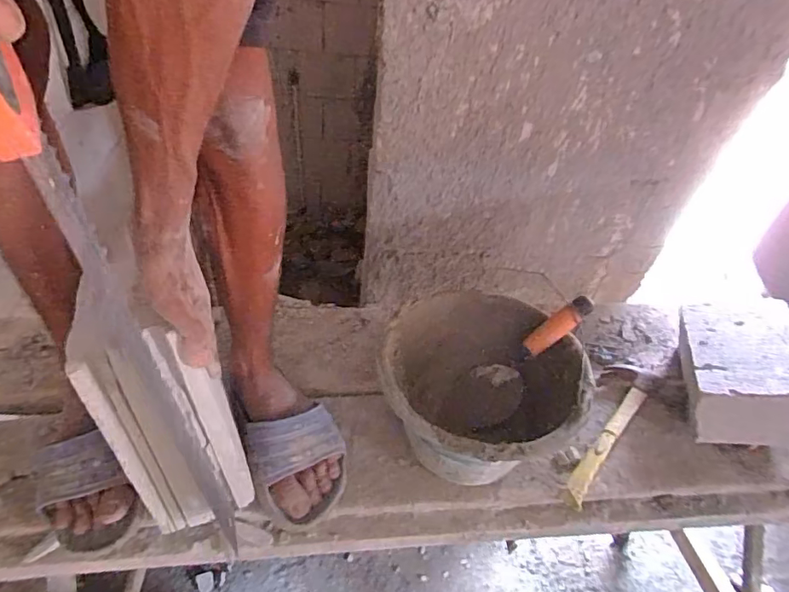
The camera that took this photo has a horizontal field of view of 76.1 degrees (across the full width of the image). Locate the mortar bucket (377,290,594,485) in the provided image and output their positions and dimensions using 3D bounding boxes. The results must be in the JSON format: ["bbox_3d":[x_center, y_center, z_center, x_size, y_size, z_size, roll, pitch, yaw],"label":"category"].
[{"bbox_3d":[0.105,0.125,0.665,0.233,0.176,0.261,21,48,13],"label":"mortar bucket"}]

